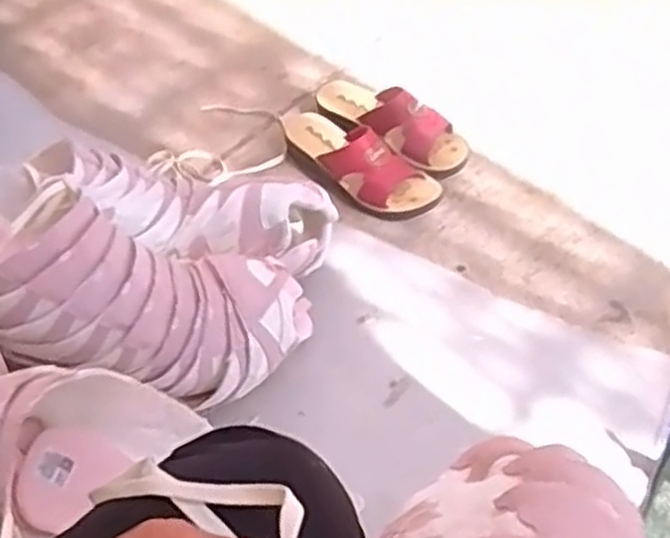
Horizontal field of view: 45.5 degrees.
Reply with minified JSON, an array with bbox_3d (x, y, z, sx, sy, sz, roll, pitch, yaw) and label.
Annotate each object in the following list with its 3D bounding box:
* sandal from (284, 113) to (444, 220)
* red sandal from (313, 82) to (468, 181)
[{"bbox_3d":[0.023,-0.144,1.038,0.232,0.080,0.088,32,60,22],"label":"sandal"},{"bbox_3d":[0.074,-0.204,1.077,0.228,0.074,0.090,32,60,22],"label":"red sandal"}]

